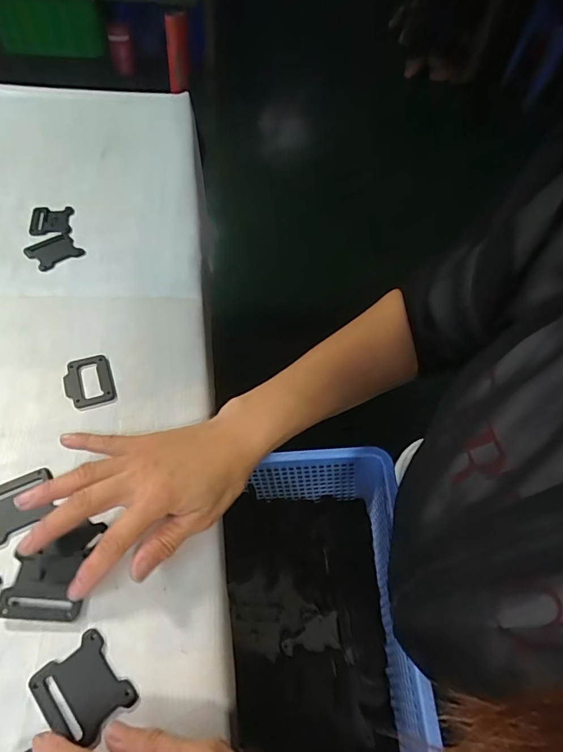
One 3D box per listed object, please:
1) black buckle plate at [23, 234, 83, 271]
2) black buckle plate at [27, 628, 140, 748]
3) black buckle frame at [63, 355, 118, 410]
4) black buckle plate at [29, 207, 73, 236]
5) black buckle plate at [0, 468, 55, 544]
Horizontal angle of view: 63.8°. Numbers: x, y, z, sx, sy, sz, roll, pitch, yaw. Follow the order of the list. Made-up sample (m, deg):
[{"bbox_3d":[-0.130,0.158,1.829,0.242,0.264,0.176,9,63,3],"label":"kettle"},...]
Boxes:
[{"bbox_3d":[-0.248,-0.136,0.492,0.049,0.004,0.044,-34,63,-25],"label":"black buckle plate"},{"bbox_3d":[-0.118,0.186,0.268,0.043,0.004,0.051,-37,64,-27],"label":"black buckle plate"},{"bbox_3d":[-0.168,0.005,0.394,0.039,0.004,0.054,-16,57,-15],"label":"black buckle frame"},{"bbox_3d":[-0.265,-0.181,0.521,0.045,0.004,0.057,-11,55,-12],"label":"black buckle plate"},{"bbox_3d":[-0.193,0.094,0.328,0.048,0.004,0.045,-21,58,-19],"label":"black buckle plate"}]

